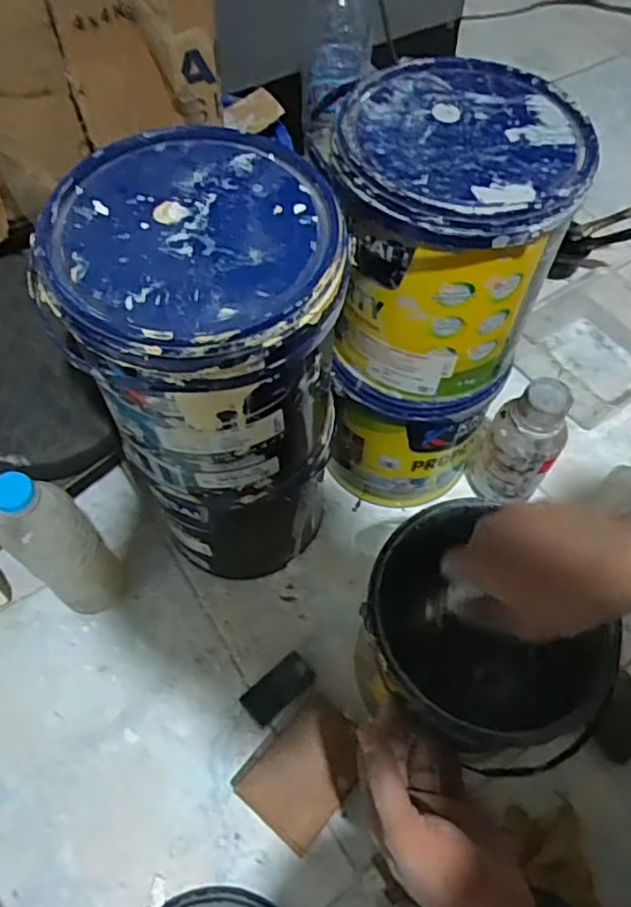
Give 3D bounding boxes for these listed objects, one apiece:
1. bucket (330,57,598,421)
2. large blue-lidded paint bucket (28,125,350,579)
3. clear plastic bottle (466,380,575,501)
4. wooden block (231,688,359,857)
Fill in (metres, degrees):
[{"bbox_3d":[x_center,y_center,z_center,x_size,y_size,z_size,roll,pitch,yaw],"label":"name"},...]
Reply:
[{"bbox_3d":[0.099,-0.159,0.520,0.160,0.207,0.174,0,58,-1],"label":"bucket"},{"bbox_3d":[-0.071,-0.077,0.461,0.179,0.207,0.184,6,59,3],"label":"large blue-lidded paint bucket"},{"bbox_3d":[0.213,-0.003,0.673,0.079,0.172,0.058,13,59,7],"label":"clear plastic bottle"},{"bbox_3d":[-0.009,0.281,0.576,0.087,0.033,0.110,36,65,19],"label":"wooden block"}]

